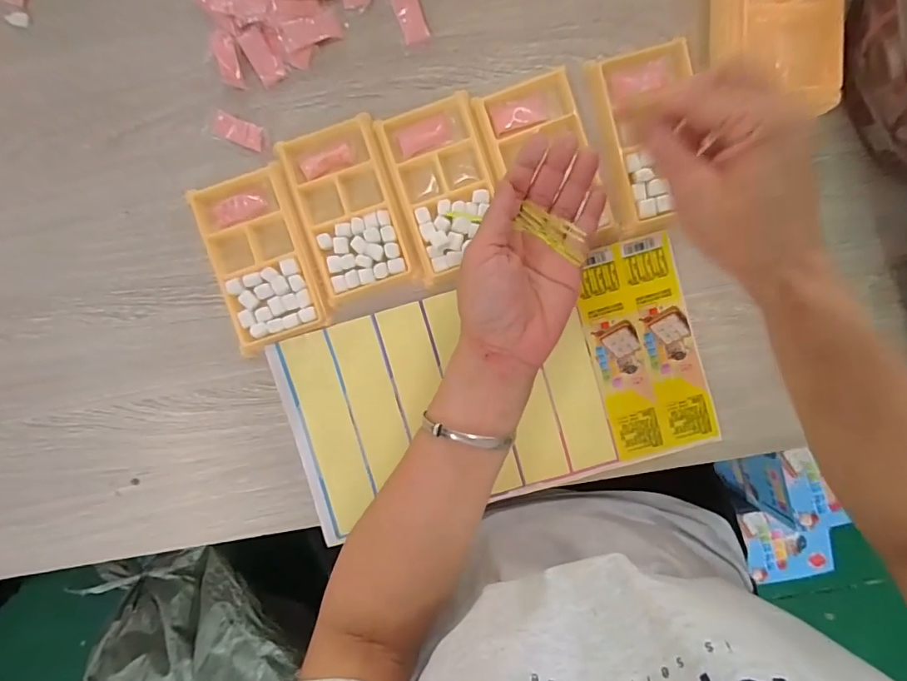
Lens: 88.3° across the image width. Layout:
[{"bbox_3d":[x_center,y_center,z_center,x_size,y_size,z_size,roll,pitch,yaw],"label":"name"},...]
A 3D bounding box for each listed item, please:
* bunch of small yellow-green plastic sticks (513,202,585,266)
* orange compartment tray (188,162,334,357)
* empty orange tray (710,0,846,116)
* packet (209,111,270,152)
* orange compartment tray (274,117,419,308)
[{"bbox_3d":[0.067,-0.072,0.309,0.050,0.004,0.017,33,93,11],"label":"bunch of small yellow-green plastic sticks"},{"bbox_3d":[-0.153,-0.065,0.375,0.075,0.012,0.133,-18,91,2],"label":"orange compartment tray"},{"bbox_3d":[0.233,-0.235,0.341,0.076,0.046,0.140,-1,92,2],"label":"empty orange tray"},{"bbox_3d":[-0.167,-0.163,0.367,0.047,0.004,0.020,21,92,1],"label":"packet"},{"bbox_3d":[-0.083,-0.103,0.372,0.079,0.010,0.135,-18,91,2],"label":"orange compartment tray"}]

